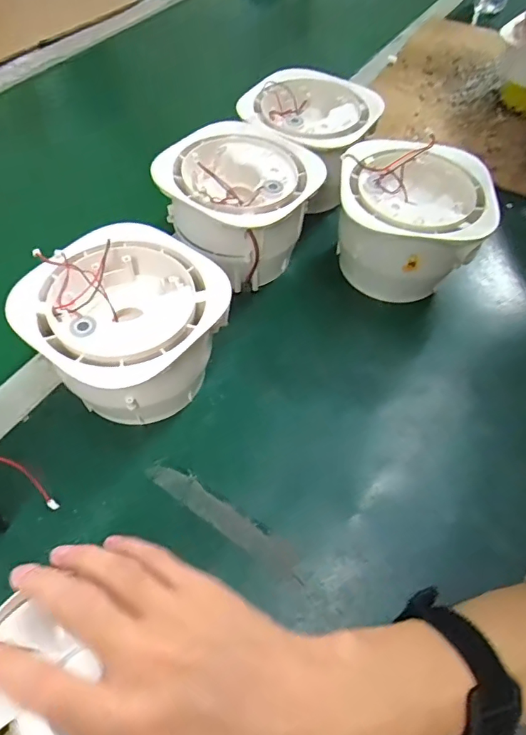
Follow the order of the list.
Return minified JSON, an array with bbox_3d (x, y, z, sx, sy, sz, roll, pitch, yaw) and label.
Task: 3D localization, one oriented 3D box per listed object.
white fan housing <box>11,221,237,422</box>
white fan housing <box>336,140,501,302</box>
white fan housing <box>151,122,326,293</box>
[{"bbox_3d":[-0.107,-0.023,0.402,0.137,0.104,0.140,33,60,19],"label":"white fan housing"},{"bbox_3d":[0.143,-0.140,0.500,0.138,0.114,0.144,6,55,1],"label":"white fan housing"},{"bbox_3d":[-0.024,-0.156,0.497,0.134,0.109,0.131,1,55,-2],"label":"white fan housing"}]

